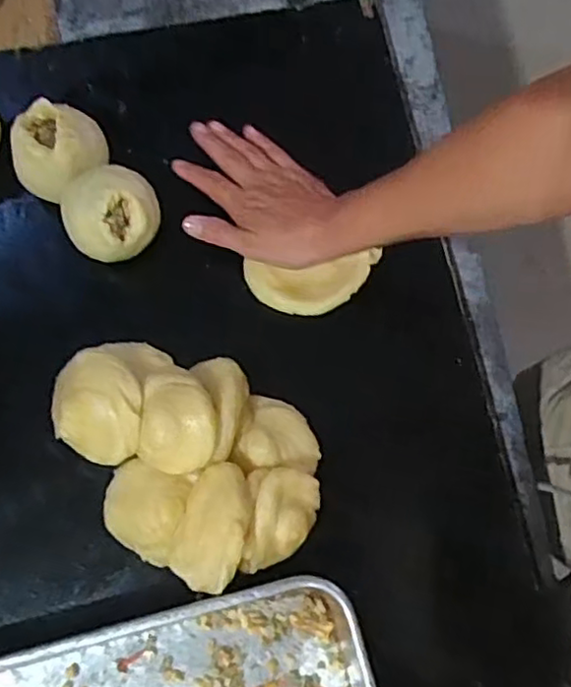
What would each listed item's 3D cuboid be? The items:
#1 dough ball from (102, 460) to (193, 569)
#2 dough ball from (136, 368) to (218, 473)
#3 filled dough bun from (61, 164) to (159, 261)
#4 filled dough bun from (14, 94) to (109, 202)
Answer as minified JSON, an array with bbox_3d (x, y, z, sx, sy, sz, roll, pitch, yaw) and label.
[{"bbox_3d":[-0.108,0.127,0.508,0.062,0.032,0.064,1,76,-2],"label":"dough ball"},{"bbox_3d":[-0.079,0.059,0.503,0.056,0.051,0.072,9,76,0],"label":"dough ball"},{"bbox_3d":[-0.144,-0.106,0.548,0.075,0.064,0.081,1,76,-2],"label":"filled dough bun"},{"bbox_3d":[-0.189,-0.158,0.563,0.079,0.060,0.070,-29,79,-9],"label":"filled dough bun"}]

